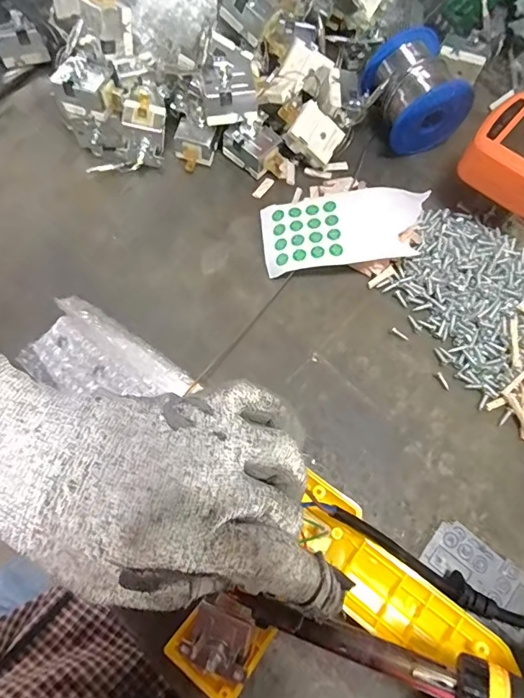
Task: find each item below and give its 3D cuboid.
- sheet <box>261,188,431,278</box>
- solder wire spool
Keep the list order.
[{"bbox_3d":[0.061,-0.088,0.331,0.117,0.019,0.059,-6,72,-3],"label":"sheet"},{"bbox_3d":[0.120,-0.203,0.357,0.065,0.056,0.075,-26,74,-9],"label":"solder wire spool"}]

